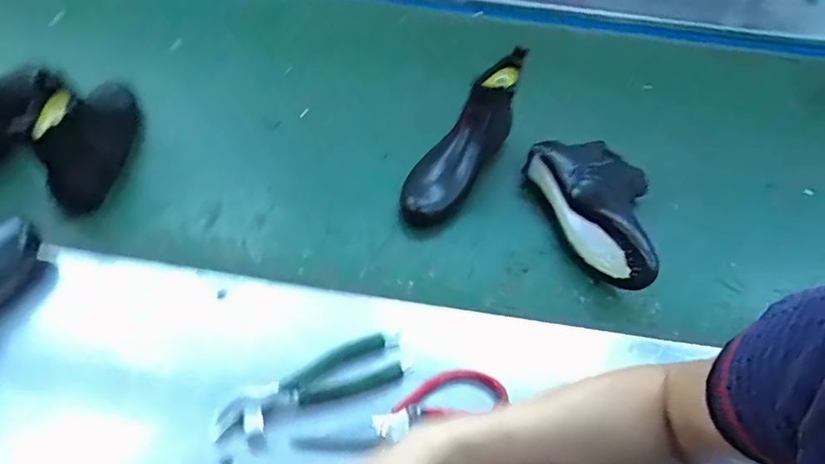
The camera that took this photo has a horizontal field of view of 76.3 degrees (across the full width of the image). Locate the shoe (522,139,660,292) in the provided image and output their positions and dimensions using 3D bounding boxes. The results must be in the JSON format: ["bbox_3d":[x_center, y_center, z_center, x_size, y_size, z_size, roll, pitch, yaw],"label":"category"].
[{"bbox_3d":[0.261,-0.035,0.694,0.142,0.074,0.243,-15,52,-17],"label":"shoe"}]

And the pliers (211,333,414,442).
[{"bbox_3d":[-0.099,0.149,0.517,0.189,0.015,0.050,-15,52,-17],"label":"pliers"}]

